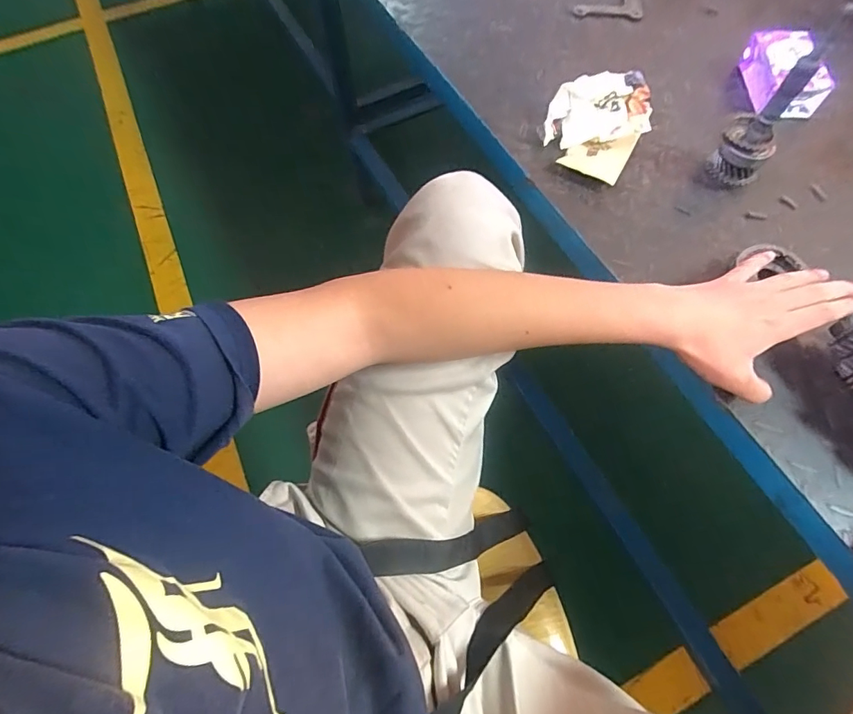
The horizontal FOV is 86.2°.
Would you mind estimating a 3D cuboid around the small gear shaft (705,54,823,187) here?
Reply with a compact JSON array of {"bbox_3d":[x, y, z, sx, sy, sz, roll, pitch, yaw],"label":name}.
[{"bbox_3d":[0.344,-0.238,0.471,0.054,0.130,0.048,37,71,17],"label":"small gear shaft"}]

